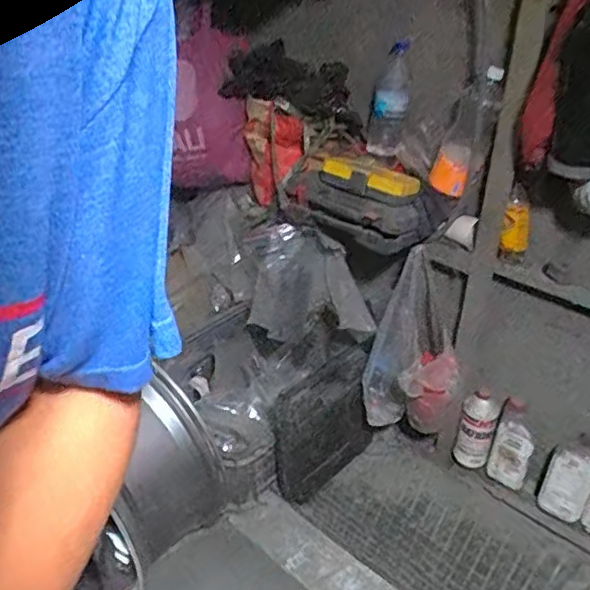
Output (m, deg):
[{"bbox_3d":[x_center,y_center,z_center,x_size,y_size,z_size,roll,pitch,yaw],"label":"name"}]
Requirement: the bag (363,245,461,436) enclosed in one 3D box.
[{"bbox_3d":[0.285,0.146,1.432,0.189,0.384,0.231,-23,40,-33],"label":"bag"}]

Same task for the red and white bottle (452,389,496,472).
[{"bbox_3d":[0.438,0.344,1.514,0.081,0.219,0.064,14,34,18],"label":"red and white bottle"}]

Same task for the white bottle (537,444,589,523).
[{"bbox_3d":[0.625,0.426,1.412,0.098,0.186,0.051,27,40,34],"label":"white bottle"}]

